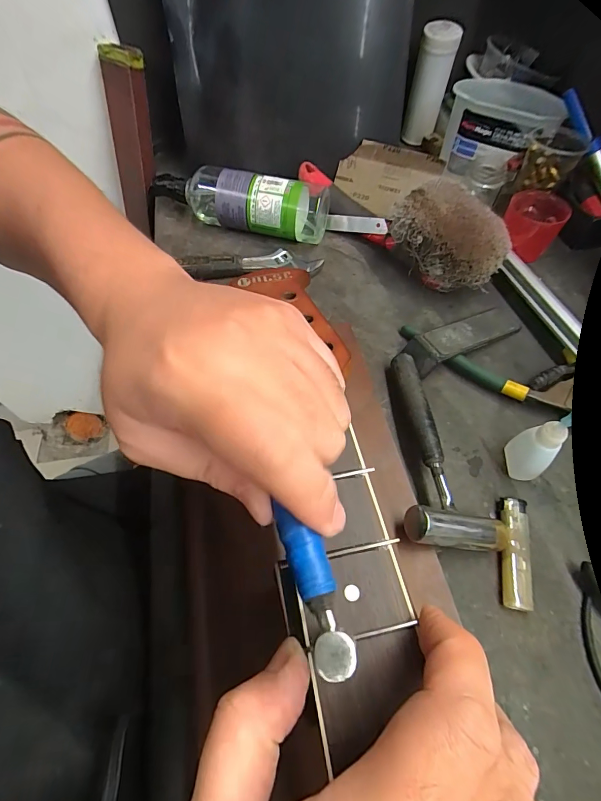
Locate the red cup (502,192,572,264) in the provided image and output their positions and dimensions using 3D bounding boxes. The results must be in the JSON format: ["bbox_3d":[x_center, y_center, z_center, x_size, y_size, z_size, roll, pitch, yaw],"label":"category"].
[{"bbox_3d":[0.276,-0.210,0.458,0.062,0.053,0.058,0,58,0],"label":"red cup"}]

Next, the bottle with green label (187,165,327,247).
[{"bbox_3d":[-0.058,-0.239,0.467,0.178,0.065,0.055,13,59,8],"label":"bottle with green label"}]

